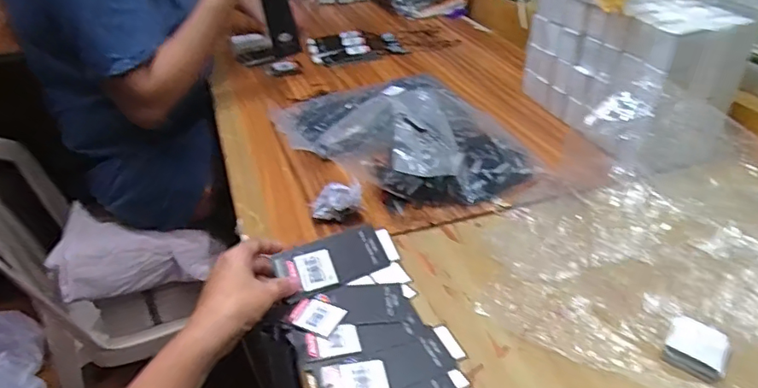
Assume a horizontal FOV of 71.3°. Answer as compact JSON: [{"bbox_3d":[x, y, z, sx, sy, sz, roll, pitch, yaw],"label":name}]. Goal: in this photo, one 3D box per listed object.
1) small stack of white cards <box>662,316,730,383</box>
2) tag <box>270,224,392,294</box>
[{"bbox_3d":[0.258,0.124,0.429,0.042,0.012,0.048,23,41,31],"label":"small stack of white cards"},{"bbox_3d":[-0.040,0.061,0.505,0.098,0.009,0.049,-16,64,-29],"label":"tag"}]

